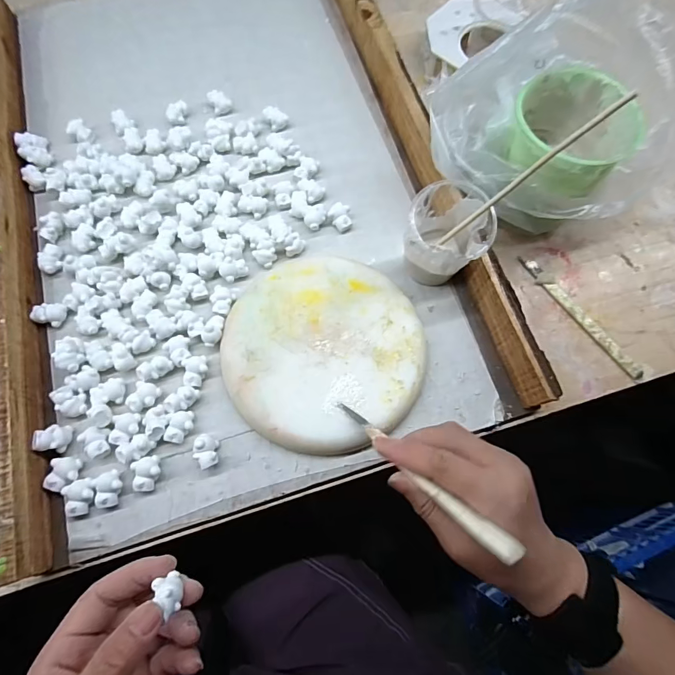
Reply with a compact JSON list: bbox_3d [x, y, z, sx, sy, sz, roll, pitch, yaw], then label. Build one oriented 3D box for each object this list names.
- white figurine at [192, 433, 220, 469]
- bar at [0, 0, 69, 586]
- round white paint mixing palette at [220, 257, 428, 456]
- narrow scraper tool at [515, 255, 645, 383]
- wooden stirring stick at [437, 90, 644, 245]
[{"bbox_3d":[-0.099,0.085,0.310,0.015,0.018,0.025,-1,71,-2],"label":"white figurine"},{"bbox_3d":[-0.285,-0.104,0.363,0.022,0.051,0.575,-16,72,-7],"label":"bar"},{"bbox_3d":[-0.011,0.009,0.341,0.156,0.021,0.160,0,71,-1],"label":"round white paint mixing palette"},{"bbox_3d":[0.219,-0.021,0.374,0.014,0.006,0.142,-36,76,-13],"label":"narrow scraper tool"},{"bbox_3d":[0.129,-0.112,0.292,0.005,0.149,0.007,-2,67,-40],"label":"wooden stirring stick"}]

